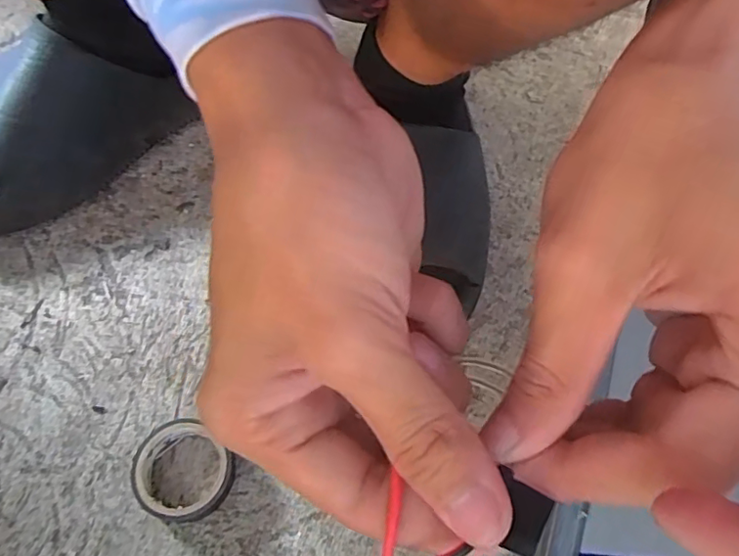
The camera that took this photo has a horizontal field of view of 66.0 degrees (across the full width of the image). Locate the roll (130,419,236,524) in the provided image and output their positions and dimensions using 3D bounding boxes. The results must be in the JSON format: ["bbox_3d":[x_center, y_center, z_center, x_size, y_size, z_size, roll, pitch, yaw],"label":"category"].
[{"bbox_3d":[-0.105,0.108,0.317,0.052,0.021,0.050,1,61,-3],"label":"roll"}]

